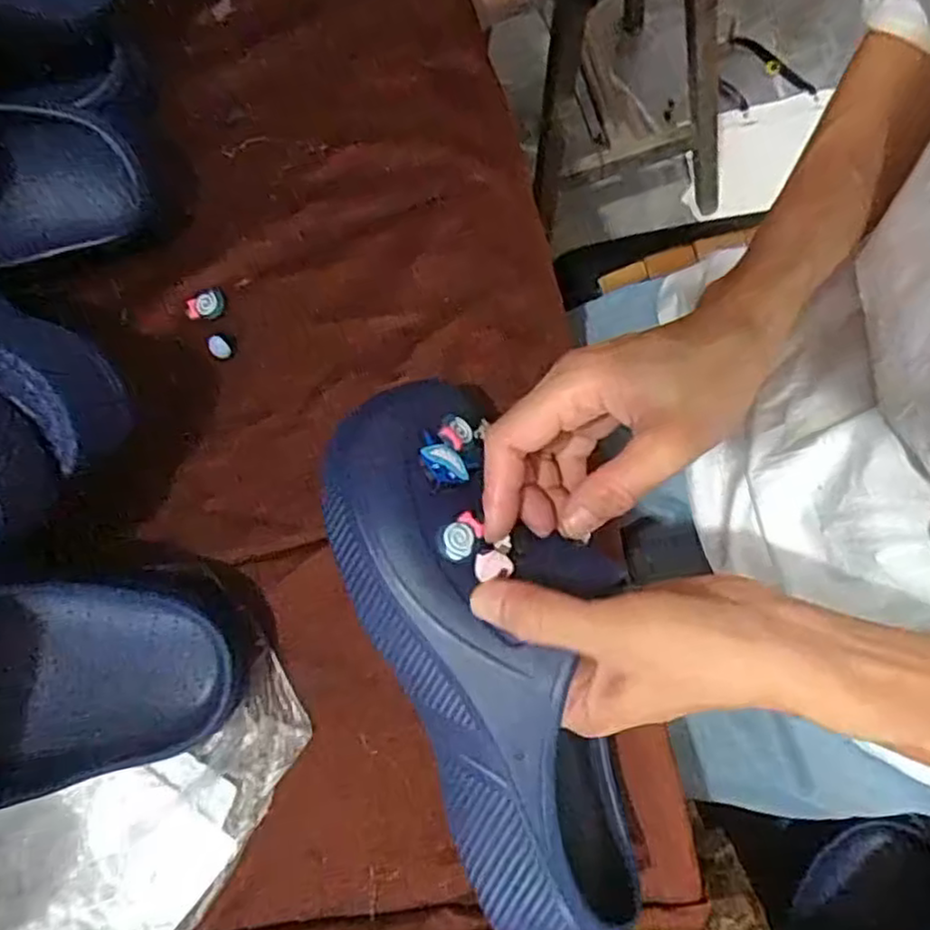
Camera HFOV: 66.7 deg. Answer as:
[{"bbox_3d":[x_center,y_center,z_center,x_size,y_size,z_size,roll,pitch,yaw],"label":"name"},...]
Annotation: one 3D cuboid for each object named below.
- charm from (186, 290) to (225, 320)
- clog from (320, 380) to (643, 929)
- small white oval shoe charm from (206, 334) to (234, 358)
[{"bbox_3d":[-0.164,-0.101,0.445,0.024,0.004,0.018,-27,76,0],"label":"charm"},{"bbox_3d":[0.015,0.076,0.314,0.101,0.077,0.249,-21,83,-5],"label":"clog"},{"bbox_3d":[-0.151,-0.074,0.437,0.014,0.010,0.013,-40,76,-3],"label":"small white oval shoe charm"}]

